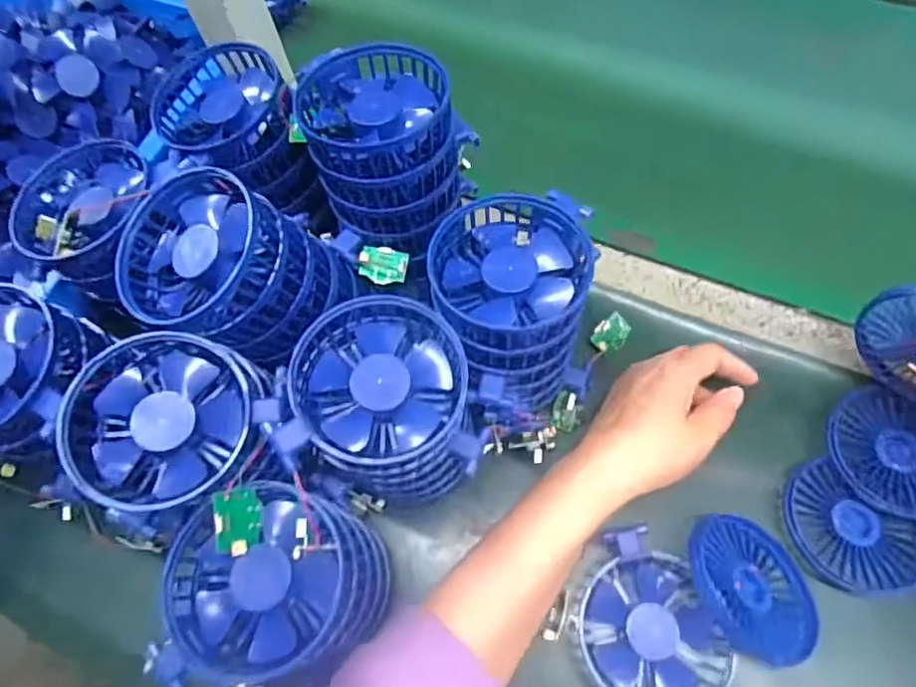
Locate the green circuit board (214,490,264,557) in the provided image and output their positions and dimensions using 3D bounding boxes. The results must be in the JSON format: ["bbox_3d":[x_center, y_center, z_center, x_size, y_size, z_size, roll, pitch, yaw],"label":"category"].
[{"bbox_3d":[-0.110,0.090,0.298,0.022,0.008,0.031,0,86,-26],"label":"green circuit board"}]

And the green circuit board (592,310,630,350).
[{"bbox_3d":[0.118,-0.009,0.453,0.023,0.006,0.034,34,71,18],"label":"green circuit board"}]

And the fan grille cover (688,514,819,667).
[{"bbox_3d":[0.181,0.149,0.365,0.084,0.010,0.085,4,55,-23],"label":"fan grille cover"}]

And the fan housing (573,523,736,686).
[{"bbox_3d":[0.120,0.174,0.375,0.084,0.028,0.105,0,65,3],"label":"fan housing"}]

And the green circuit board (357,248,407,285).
[{"bbox_3d":[-0.049,-0.051,0.389,0.031,0.004,0.024,2,93,-8],"label":"green circuit board"}]

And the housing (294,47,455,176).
[{"bbox_3d":[-0.049,-0.143,0.360,0.091,0.034,0.075,-17,65,-5],"label":"housing"}]

